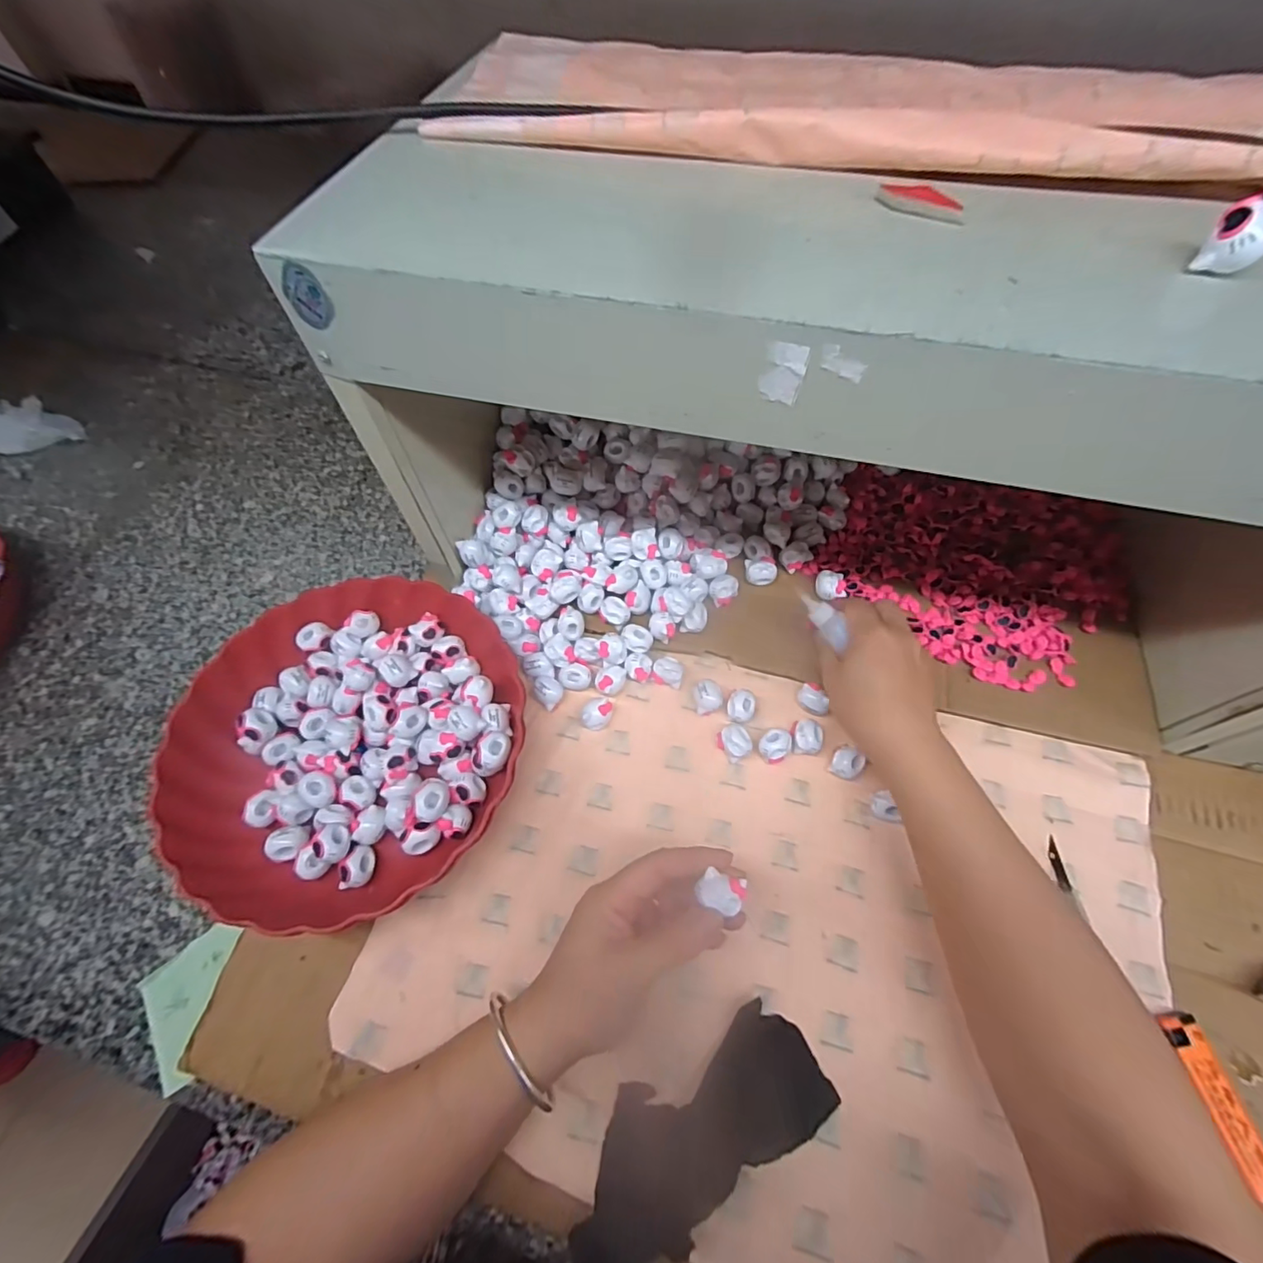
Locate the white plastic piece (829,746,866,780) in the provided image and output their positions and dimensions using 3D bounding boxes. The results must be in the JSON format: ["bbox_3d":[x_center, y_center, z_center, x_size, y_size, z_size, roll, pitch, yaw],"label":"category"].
[{"bbox_3d":[0.157,0.097,0.393,0.021,0.016,0.018,31,69,17],"label":"white plastic piece"}]

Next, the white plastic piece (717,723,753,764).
[{"bbox_3d":[0.078,0.082,0.404,0.022,0.016,0.025,-34,67,-13],"label":"white plastic piece"}]

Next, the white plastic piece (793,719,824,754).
[{"bbox_3d":[0.133,0.079,0.404,0.021,0.013,0.026,9,64,7],"label":"white plastic piece"}]

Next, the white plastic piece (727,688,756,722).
[{"bbox_3d":[0.084,0.058,0.417,0.021,0.018,0.024,21,66,12],"label":"white plastic piece"}]

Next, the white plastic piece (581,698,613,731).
[{"bbox_3d":[-0.027,0.064,0.419,0.023,0.018,0.021,-1,64,2],"label":"white plastic piece"}]

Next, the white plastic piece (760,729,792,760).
[{"bbox_3d":[0.107,0.085,0.402,0.021,0.014,0.024,40,72,20],"label":"white plastic piece"}]

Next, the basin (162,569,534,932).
[{"bbox_3d":[-0.197,0.071,0.394,0.231,0.056,0.240,-1,64,2],"label":"basin"}]

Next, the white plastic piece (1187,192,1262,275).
[{"bbox_3d":[0.235,-0.152,0.209,0.020,0.022,0.014,40,70,21],"label":"white plastic piece"}]

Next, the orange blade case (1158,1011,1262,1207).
[{"bbox_3d":[0.329,0.265,0.304,0.021,0.018,0.083,-12,64,-3],"label":"orange blade case"}]

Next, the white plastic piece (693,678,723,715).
[{"bbox_3d":[0.060,0.052,0.423,0.021,0.019,0.025,-14,64,-4],"label":"white plastic piece"}]

